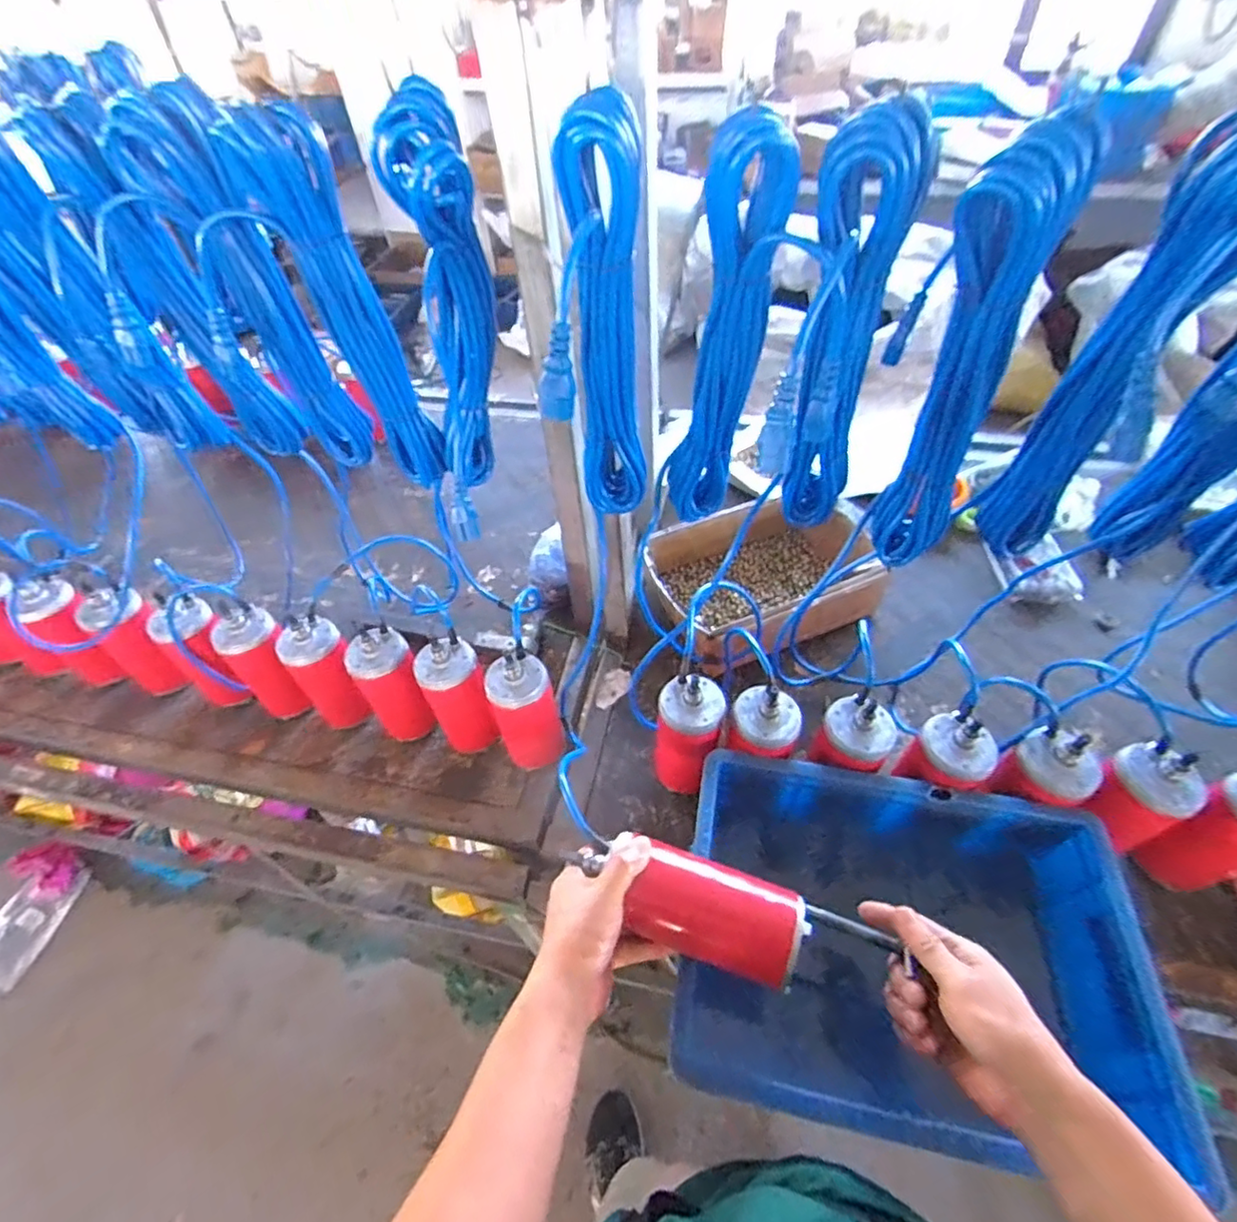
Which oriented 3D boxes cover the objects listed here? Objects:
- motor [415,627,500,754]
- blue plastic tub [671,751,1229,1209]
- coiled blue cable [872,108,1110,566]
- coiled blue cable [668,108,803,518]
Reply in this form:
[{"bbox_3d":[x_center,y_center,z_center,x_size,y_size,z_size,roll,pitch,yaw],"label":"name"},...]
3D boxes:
[{"bbox_3d":[-0.206,0.124,0.777,0.080,0.191,0.085,-25,53,-18],"label":"motor"},{"bbox_3d":[0.276,0.354,0.612,0.413,0.212,0.307,9,51,11],"label":"blue plastic tub"},{"bbox_3d":[0.272,-0.175,0.477,0.077,0.346,0.050,28,56,24],"label":"coiled blue cable"},{"bbox_3d":[0.091,-0.210,0.504,0.064,0.334,0.060,-16,51,-10],"label":"coiled blue cable"}]

